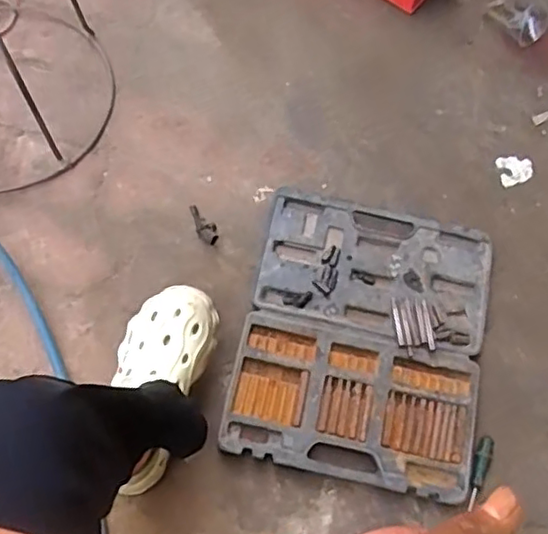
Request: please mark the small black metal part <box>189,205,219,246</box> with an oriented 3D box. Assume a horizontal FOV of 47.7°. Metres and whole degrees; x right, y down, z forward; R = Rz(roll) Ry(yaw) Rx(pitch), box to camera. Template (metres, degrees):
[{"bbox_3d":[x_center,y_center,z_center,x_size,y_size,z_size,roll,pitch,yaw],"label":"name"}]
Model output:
[{"bbox_3d":[-0.105,-0.064,0.940,0.030,0.016,0.067,-14,71,-7],"label":"small black metal part"}]

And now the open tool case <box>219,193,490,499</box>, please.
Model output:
[{"bbox_3d":[0.129,0.096,0.890,0.333,0.028,0.396,13,70,2],"label":"open tool case"}]

